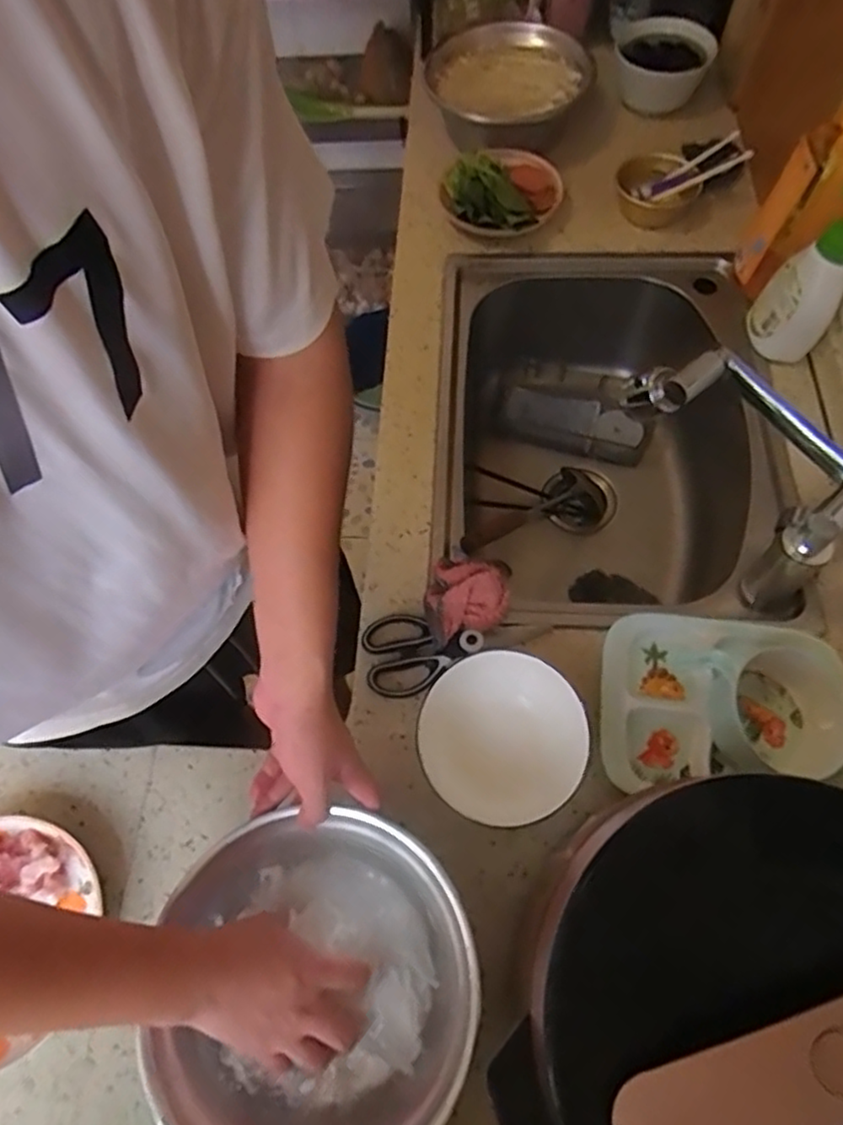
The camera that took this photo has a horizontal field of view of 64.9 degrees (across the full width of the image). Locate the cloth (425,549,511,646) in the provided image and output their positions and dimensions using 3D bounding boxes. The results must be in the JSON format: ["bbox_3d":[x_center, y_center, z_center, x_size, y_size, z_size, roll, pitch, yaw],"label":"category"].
[{"bbox_3d":[0.043,0.026,0.691,0.084,0.062,0.089,-18,64,-5],"label":"cloth"}]

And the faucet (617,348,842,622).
[{"bbox_3d":[0.321,-0.087,0.674,0.109,0.189,0.261,-42,69,-16],"label":"faucet"}]

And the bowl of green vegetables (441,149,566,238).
[{"bbox_3d":[0.113,-0.530,0.960,0.170,0.072,0.163,-1,64,3],"label":"bowl of green vegetables"}]

